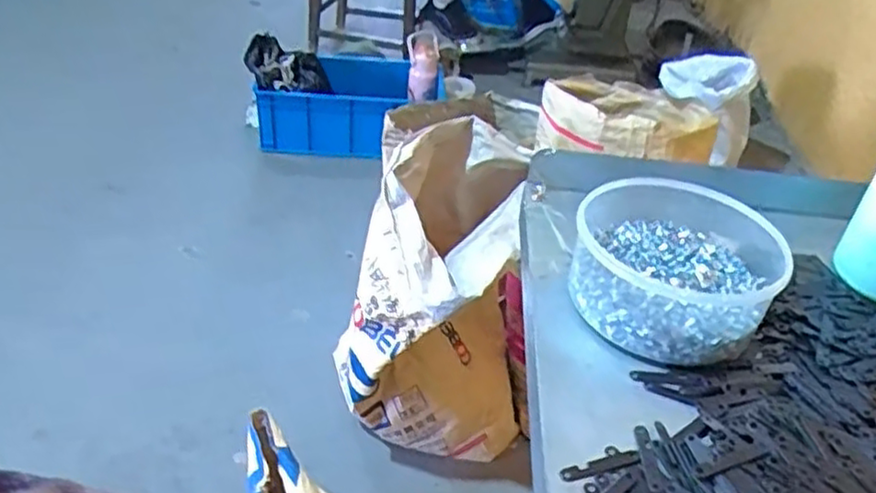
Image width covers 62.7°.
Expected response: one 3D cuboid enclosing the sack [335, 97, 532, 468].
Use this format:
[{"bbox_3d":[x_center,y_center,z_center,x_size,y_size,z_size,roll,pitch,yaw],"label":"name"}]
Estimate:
[{"bbox_3d":[0.025,0.114,1.311,0.280,0.596,0.364,12,38,8],"label":"sack"}]

